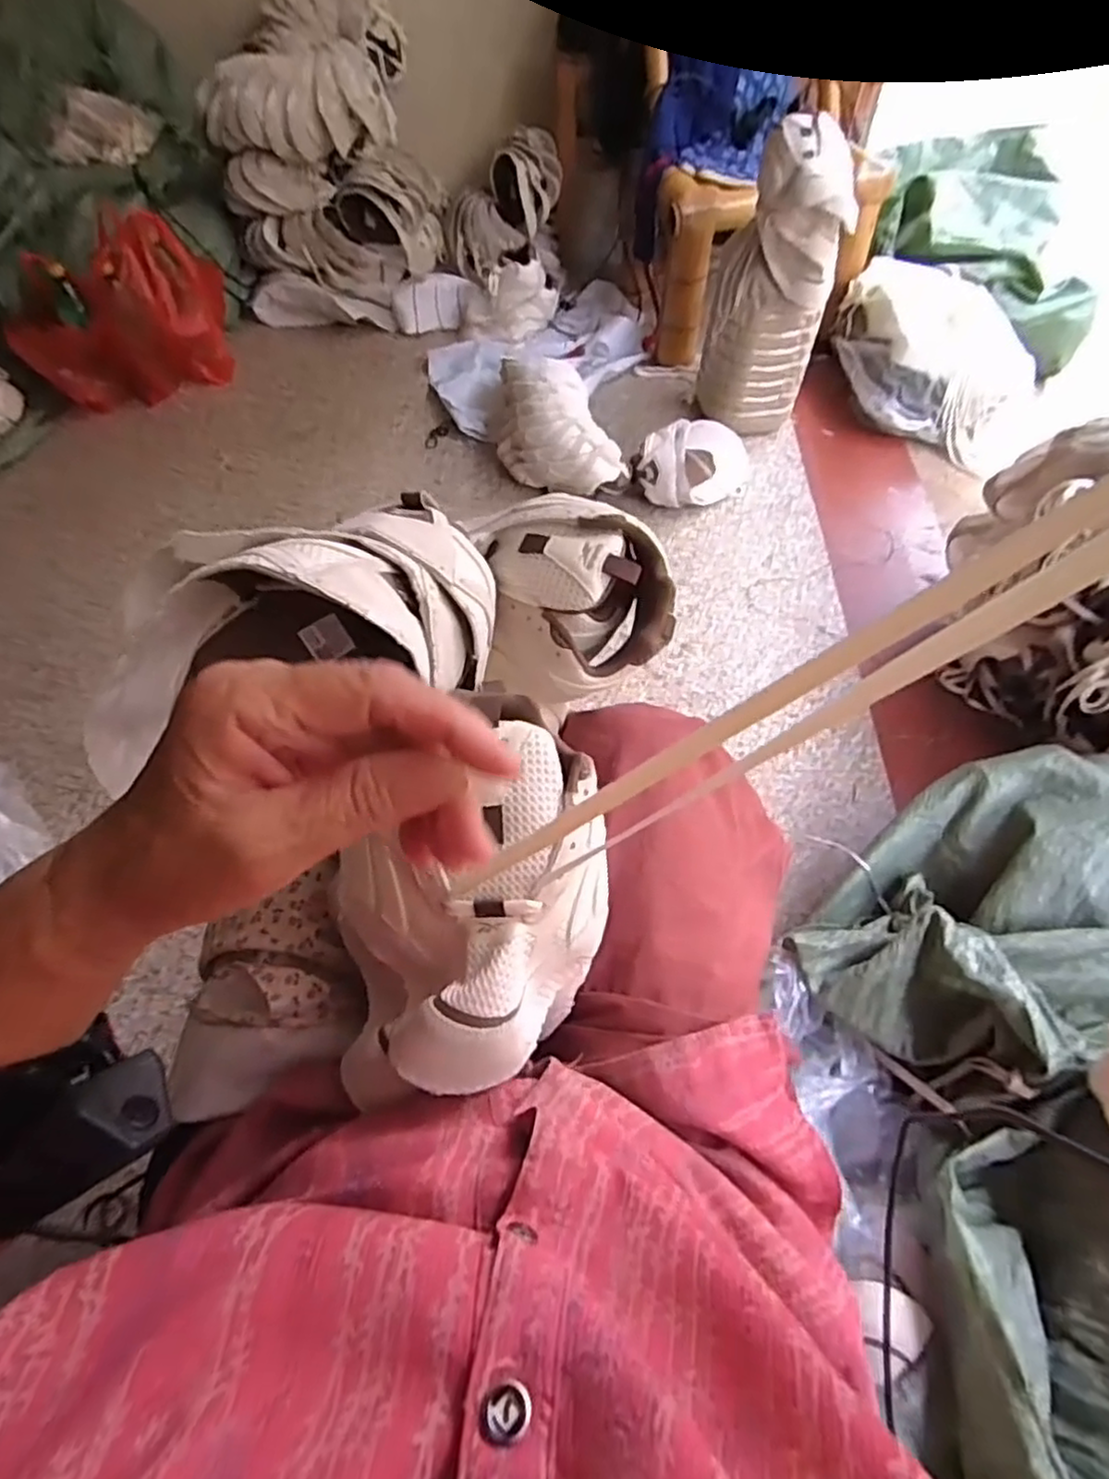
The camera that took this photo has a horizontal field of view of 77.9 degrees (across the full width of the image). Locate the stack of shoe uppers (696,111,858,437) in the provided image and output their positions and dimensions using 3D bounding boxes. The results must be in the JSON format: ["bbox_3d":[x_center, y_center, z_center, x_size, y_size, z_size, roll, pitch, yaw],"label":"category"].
[{"bbox_3d":[0.383,-0.779,1.217,0.143,0.436,0.179,-21,59,-12],"label":"stack of shoe uppers"}]

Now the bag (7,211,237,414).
[{"bbox_3d":[-0.857,-0.841,1.373,0.398,0.248,0.186,-23,60,-13],"label":"bag"}]

